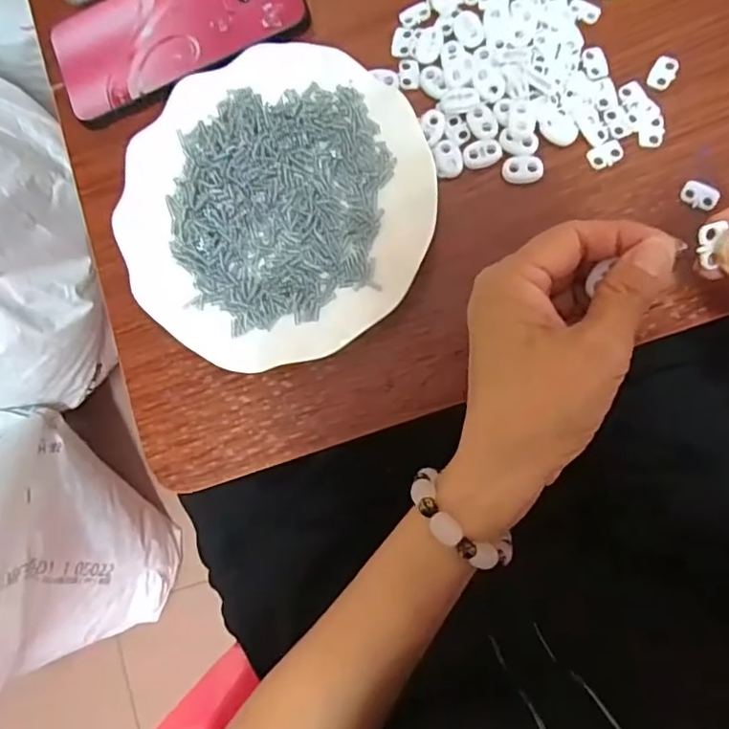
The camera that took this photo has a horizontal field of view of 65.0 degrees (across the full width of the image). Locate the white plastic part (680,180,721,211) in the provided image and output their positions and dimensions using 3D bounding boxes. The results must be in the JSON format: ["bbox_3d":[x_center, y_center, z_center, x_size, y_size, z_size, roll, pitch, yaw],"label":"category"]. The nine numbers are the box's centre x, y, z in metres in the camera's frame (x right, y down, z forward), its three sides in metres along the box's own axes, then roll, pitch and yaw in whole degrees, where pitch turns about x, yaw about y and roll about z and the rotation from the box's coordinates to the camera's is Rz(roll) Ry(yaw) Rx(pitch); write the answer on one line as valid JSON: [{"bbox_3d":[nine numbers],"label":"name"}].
[{"bbox_3d":[0.185,-0.093,0.316,0.019,0.005,0.013,24,88,10],"label":"white plastic part"}]

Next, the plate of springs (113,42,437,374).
[{"bbox_3d":[-0.052,-0.094,0.340,0.180,0.025,0.182,-1,84,8],"label":"plate of springs"}]

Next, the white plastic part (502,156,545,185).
[{"bbox_3d":[0.092,-0.113,0.332,0.023,0.007,0.014,0,84,8],"label":"white plastic part"}]

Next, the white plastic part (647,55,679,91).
[{"bbox_3d":[0.170,-0.167,0.325,0.013,0.004,0.020,30,89,10],"label":"white plastic part"}]

